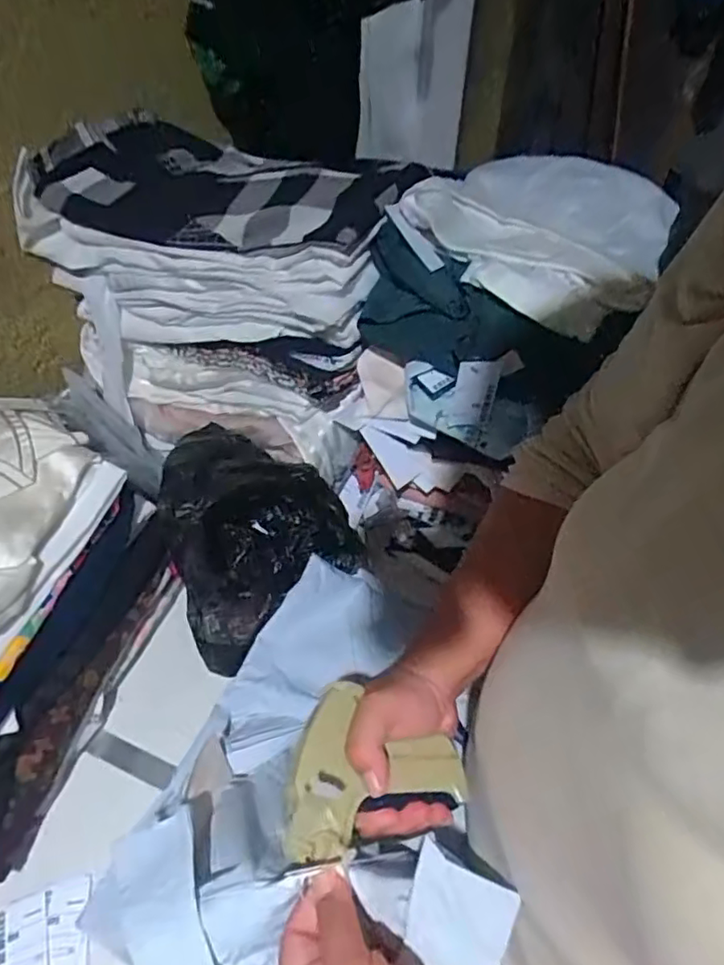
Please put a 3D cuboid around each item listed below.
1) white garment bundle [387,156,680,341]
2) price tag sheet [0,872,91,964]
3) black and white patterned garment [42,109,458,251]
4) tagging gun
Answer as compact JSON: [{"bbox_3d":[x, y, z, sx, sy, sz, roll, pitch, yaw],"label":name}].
[{"bbox_3d":[0.185,-0.260,0.602,0.215,0.055,0.295,24,50,19],"label":"white garment bundle"},{"bbox_3d":[-0.244,0.340,0.448,0.083,0.011,0.075,-13,48,-12],"label":"price tag sheet"},{"bbox_3d":[-0.134,-0.303,0.622,0.359,0.066,0.189,19,48,14],"label":"black and white patterned garment"},{"bbox_3d":[0.001,0.181,0.406,0.125,0.051,0.091,-18,50,-19],"label":"tagging gun"}]

